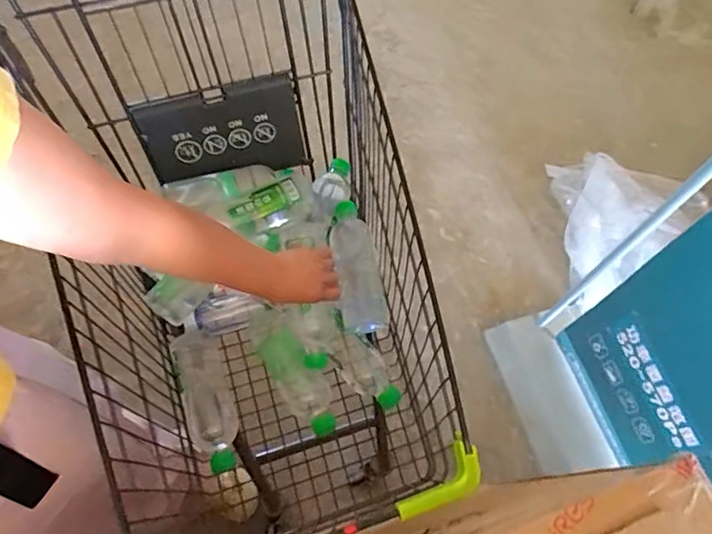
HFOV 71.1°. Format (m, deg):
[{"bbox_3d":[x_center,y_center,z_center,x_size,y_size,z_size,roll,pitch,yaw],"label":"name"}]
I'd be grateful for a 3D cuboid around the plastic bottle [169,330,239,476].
[{"bbox_3d":[-0.213,0.187,0.714,0.064,0.065,0.209,-21,67,-9],"label":"plastic bottle"}]

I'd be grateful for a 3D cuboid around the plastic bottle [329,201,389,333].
[{"bbox_3d":[-0.001,-0.003,0.743,0.063,0.063,0.195,-11,86,-5],"label":"plastic bottle"}]

